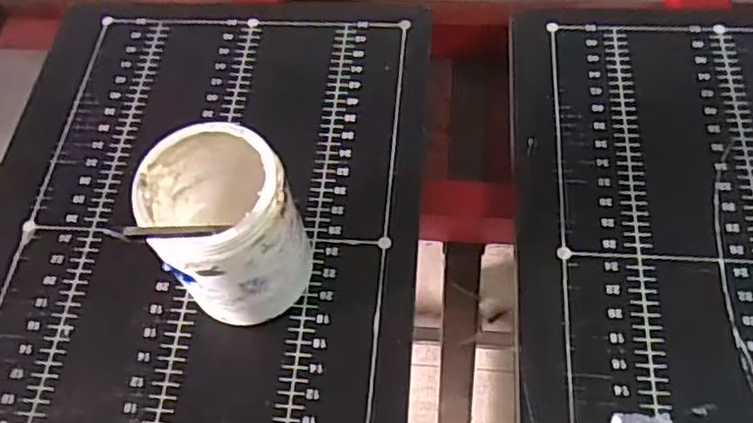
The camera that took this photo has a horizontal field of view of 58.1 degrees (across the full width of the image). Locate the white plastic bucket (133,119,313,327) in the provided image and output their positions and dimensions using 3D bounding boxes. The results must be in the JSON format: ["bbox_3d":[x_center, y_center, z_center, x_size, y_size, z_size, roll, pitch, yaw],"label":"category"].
[{"bbox_3d":[-0.106,0.013,0.503,0.101,0.145,0.107,-28,63,-12],"label":"white plastic bucket"}]

